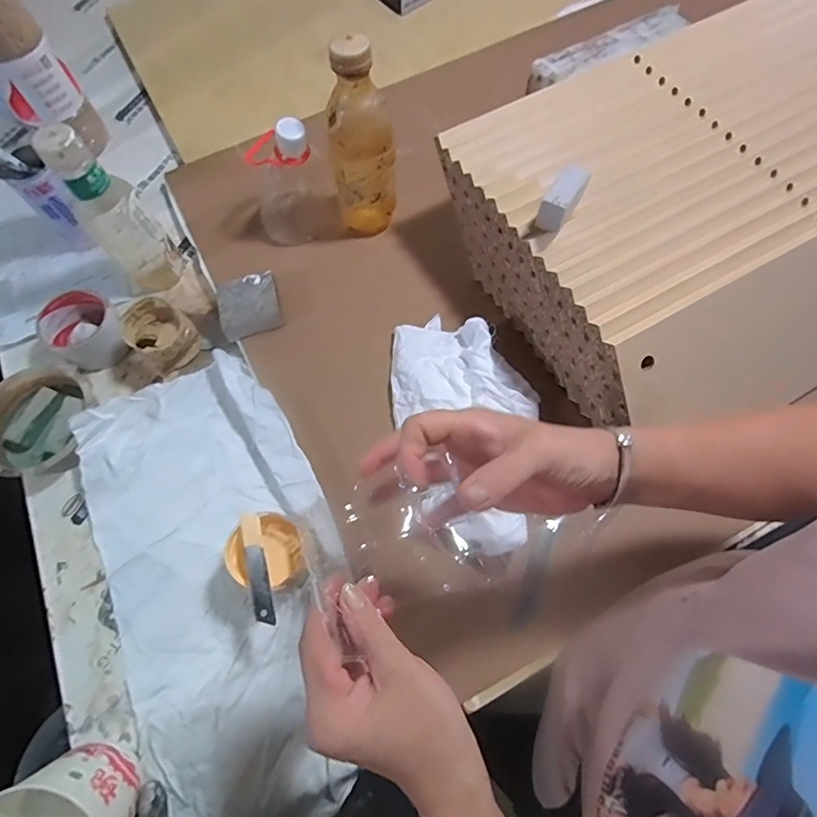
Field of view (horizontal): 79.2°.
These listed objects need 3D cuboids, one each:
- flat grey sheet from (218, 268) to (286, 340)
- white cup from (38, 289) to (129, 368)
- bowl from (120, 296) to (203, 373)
[{"bbox_3d":[-0.185,-0.120,0.572,0.069,0.013,0.072,-17,80,-2],"label":"flat grey sheet"},{"bbox_3d":[-0.376,-0.094,0.572,0.081,0.052,0.077,-1,68,1],"label":"white cup"},{"bbox_3d":[-0.279,-0.081,0.563,0.068,0.057,0.066,37,74,15],"label":"bowl"}]

